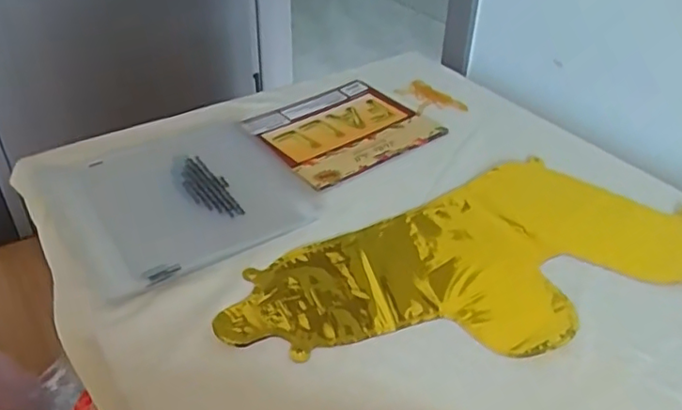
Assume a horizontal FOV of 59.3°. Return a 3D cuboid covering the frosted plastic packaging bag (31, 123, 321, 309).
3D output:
[{"bbox_3d":[-0.157,-0.013,0.595,0.220,0.012,0.218,-23,43,-29],"label":"frosted plastic packaging bag"}]

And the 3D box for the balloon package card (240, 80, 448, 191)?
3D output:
[{"bbox_3d":[0.001,-0.090,0.710,0.191,0.007,0.165,-25,44,-31],"label":"balloon package card"}]

